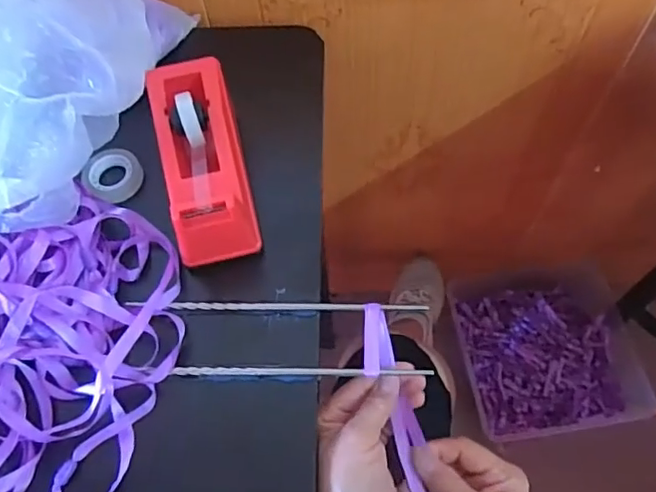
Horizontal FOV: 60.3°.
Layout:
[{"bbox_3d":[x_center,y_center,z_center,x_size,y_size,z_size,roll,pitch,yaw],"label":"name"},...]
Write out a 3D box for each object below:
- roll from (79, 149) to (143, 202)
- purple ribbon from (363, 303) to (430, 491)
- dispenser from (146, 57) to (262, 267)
[{"bbox_3d":[-0.178,-0.059,0.468,0.046,0.018,0.049,-1,63,3],"label":"roll"},{"bbox_3d":[0.053,0.129,0.413,0.030,0.031,0.175,-17,100,-8],"label":"purple ribbon"},{"bbox_3d":[-0.094,-0.066,0.435,0.059,0.072,0.151,-13,63,-3],"label":"dispenser"}]

